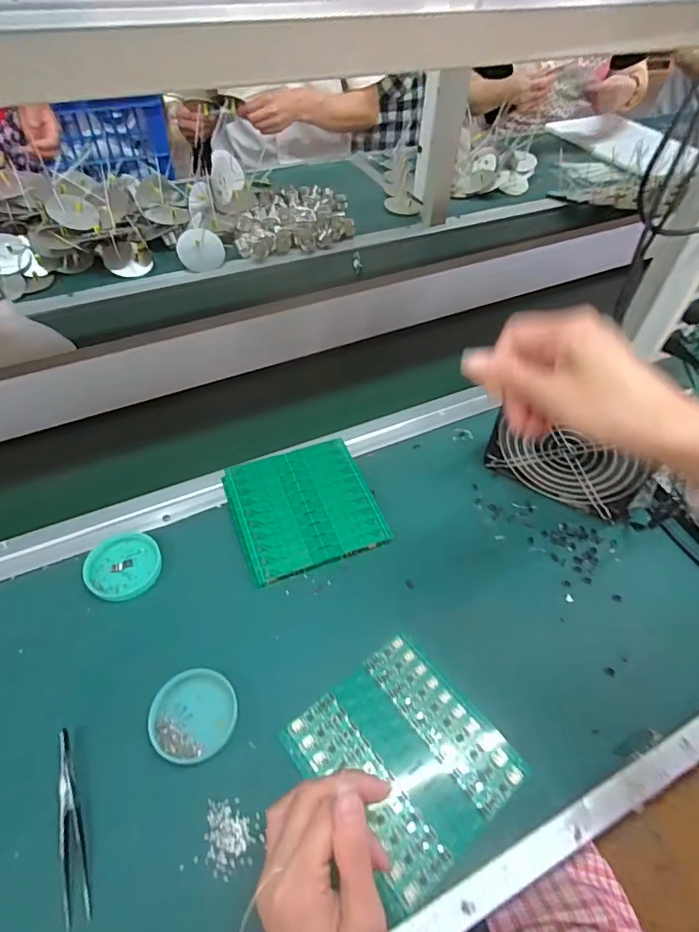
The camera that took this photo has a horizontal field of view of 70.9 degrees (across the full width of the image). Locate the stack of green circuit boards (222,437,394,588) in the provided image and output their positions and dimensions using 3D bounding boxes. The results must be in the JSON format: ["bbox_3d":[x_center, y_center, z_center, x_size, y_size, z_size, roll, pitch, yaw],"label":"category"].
[{"bbox_3d":[-0.047,0.042,0.509,0.139,0.020,0.136,-15,52,-14],"label":"stack of green circuit boards"}]

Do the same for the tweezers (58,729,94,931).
[{"bbox_3d":[-0.194,0.244,0.339,0.016,0.012,0.117,-19,53,-17],"label":"tweezers"}]

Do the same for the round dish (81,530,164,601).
[{"bbox_3d":[-0.215,0.094,0.467,0.065,0.014,0.063,1,50,-1],"label":"round dish"}]

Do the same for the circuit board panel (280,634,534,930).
[{"bbox_3d":[0.042,0.218,0.374,0.134,0.004,0.136,-30,57,-24],"label":"circuit board panel"}]

